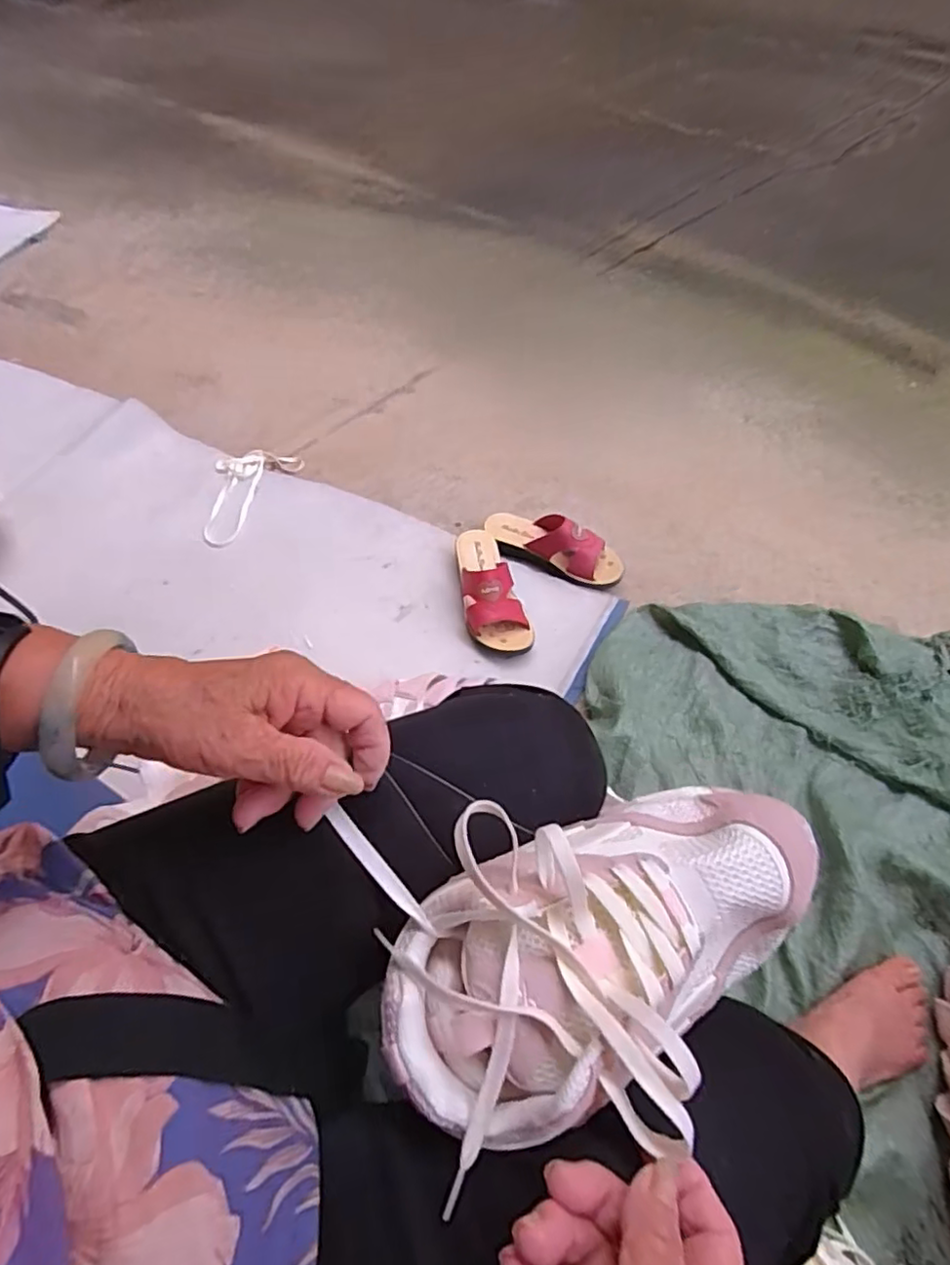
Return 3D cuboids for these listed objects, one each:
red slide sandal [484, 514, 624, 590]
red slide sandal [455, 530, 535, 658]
[{"bbox_3d":[0.123,-0.141,0.986,0.227,0.074,0.078,23,60,17],"label":"red slide sandal"},{"bbox_3d":[0.022,-0.071,0.927,0.087,0.082,0.225,-10,56,-4],"label":"red slide sandal"}]

